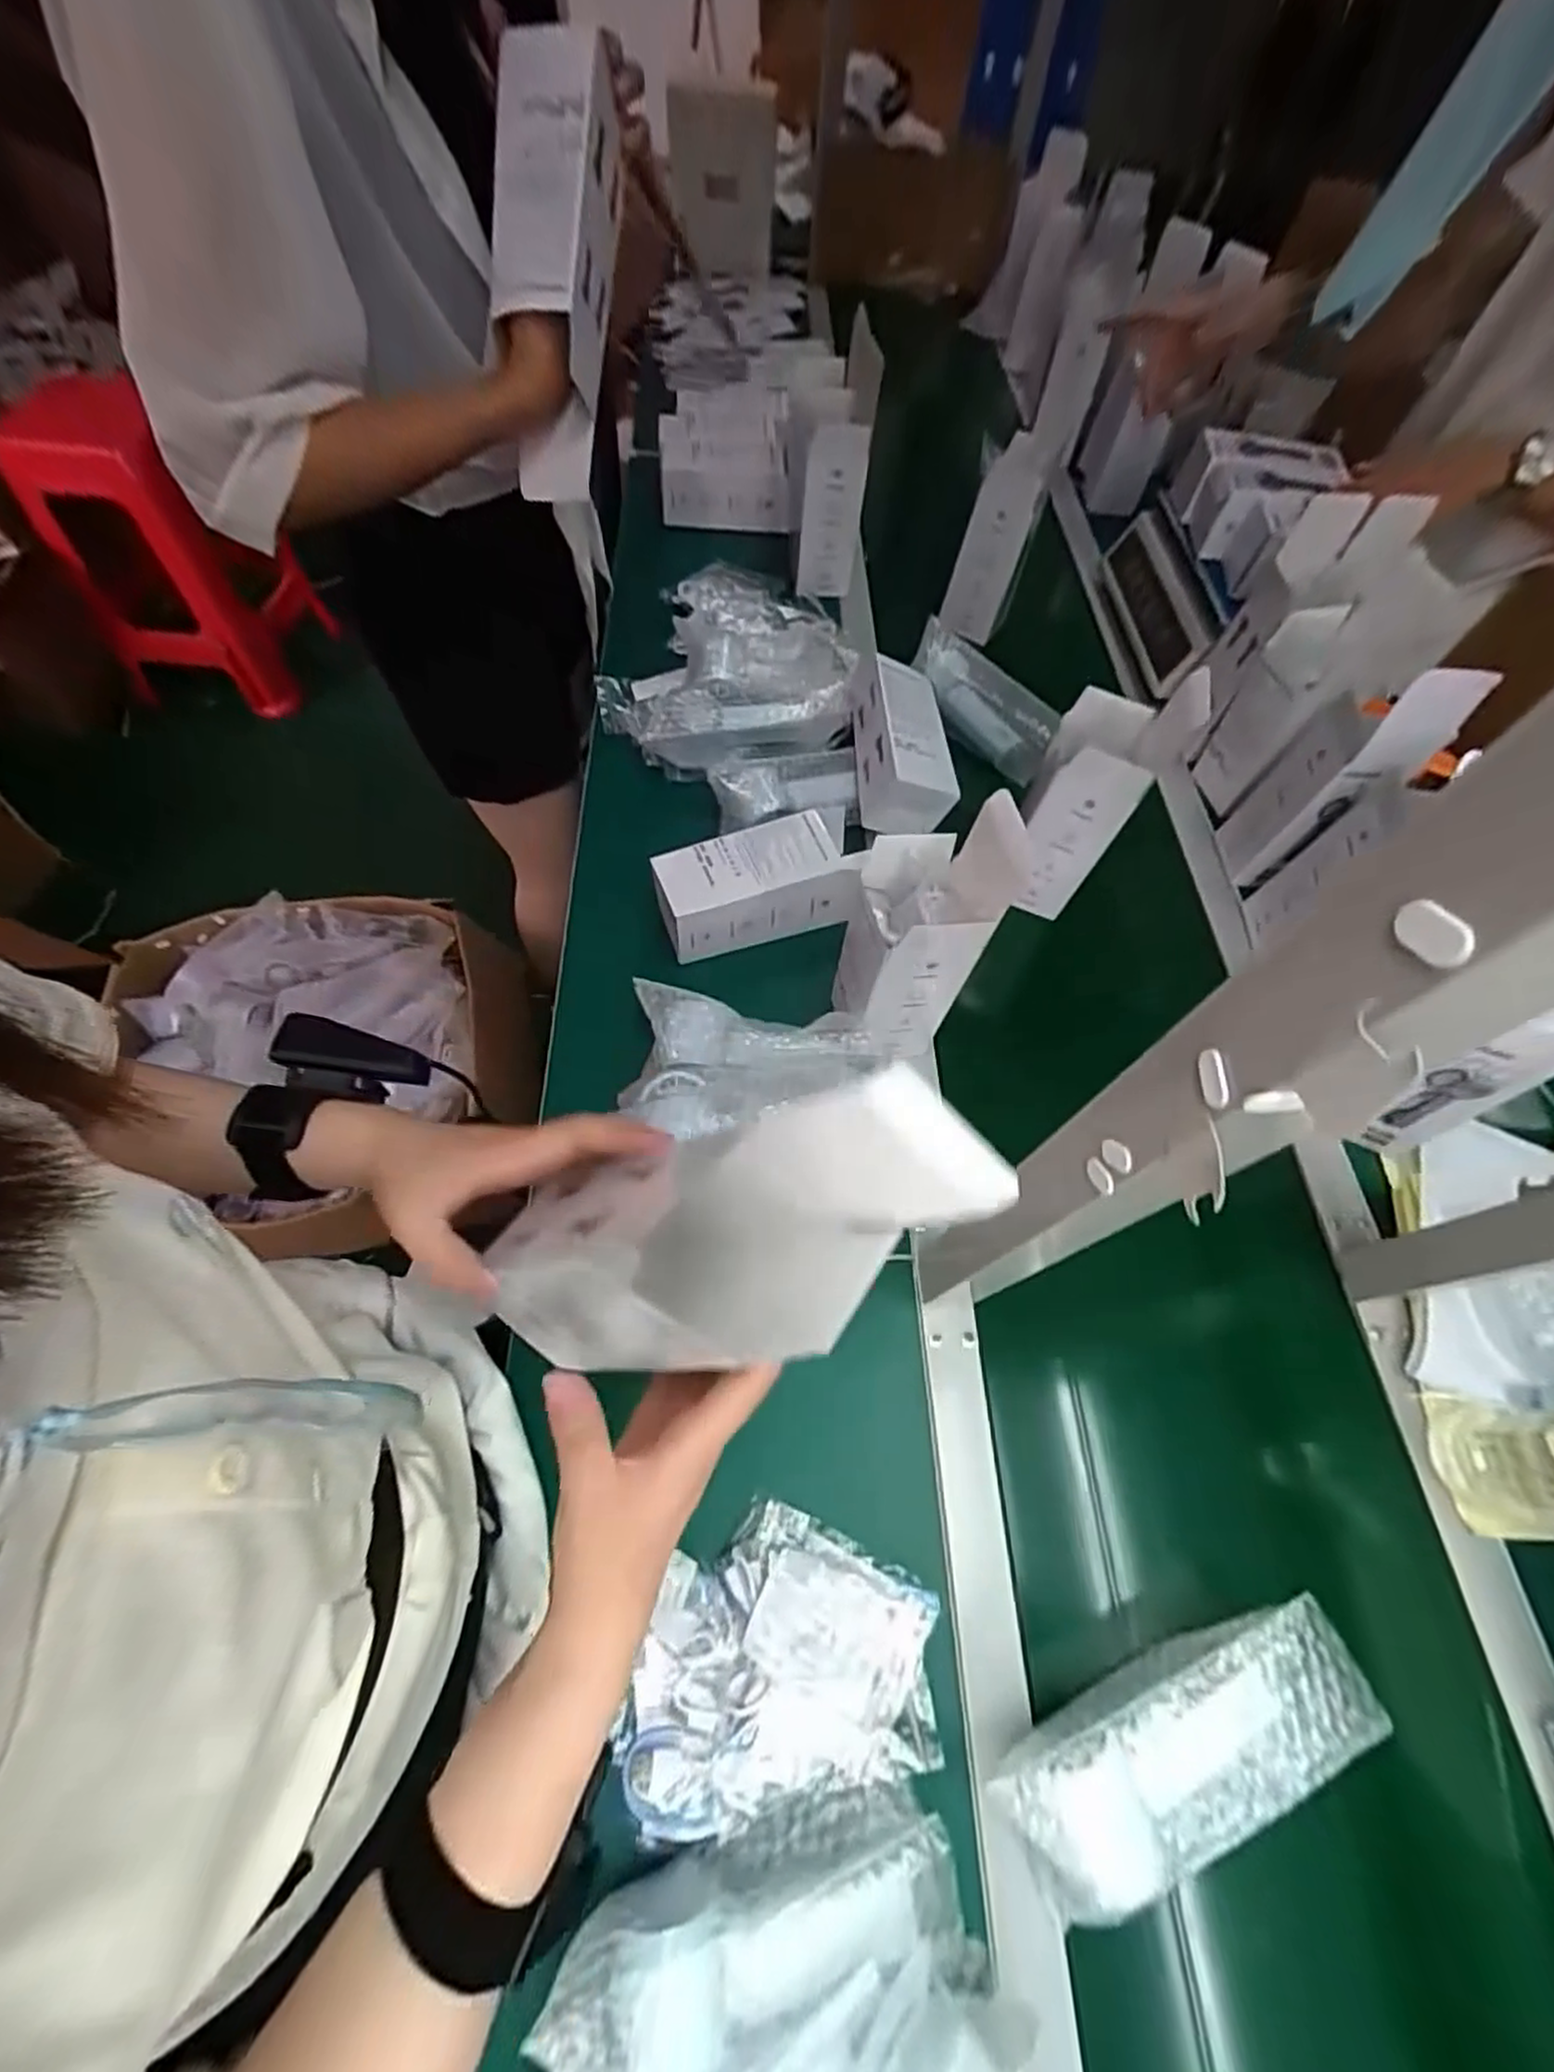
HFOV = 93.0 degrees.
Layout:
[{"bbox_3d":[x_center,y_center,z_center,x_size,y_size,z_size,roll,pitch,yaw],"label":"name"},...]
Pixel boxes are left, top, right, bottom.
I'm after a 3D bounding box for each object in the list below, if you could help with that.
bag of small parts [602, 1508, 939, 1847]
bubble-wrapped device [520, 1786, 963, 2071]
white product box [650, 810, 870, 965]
[{"bbox_3d":[-0.001,0.372,0.442,0.187,0.034,0.139,-10,62,-8],"label":"bag of small parts"},{"bbox_3d":[-0.004,0.457,0.371,0.189,0.060,0.063,-4,61,-21],"label":"bubble-wrapped device"},{"bbox_3d":[-0.019,-0.139,0.685,0.183,0.074,0.082,-18,64,-12],"label":"white product box"}]

